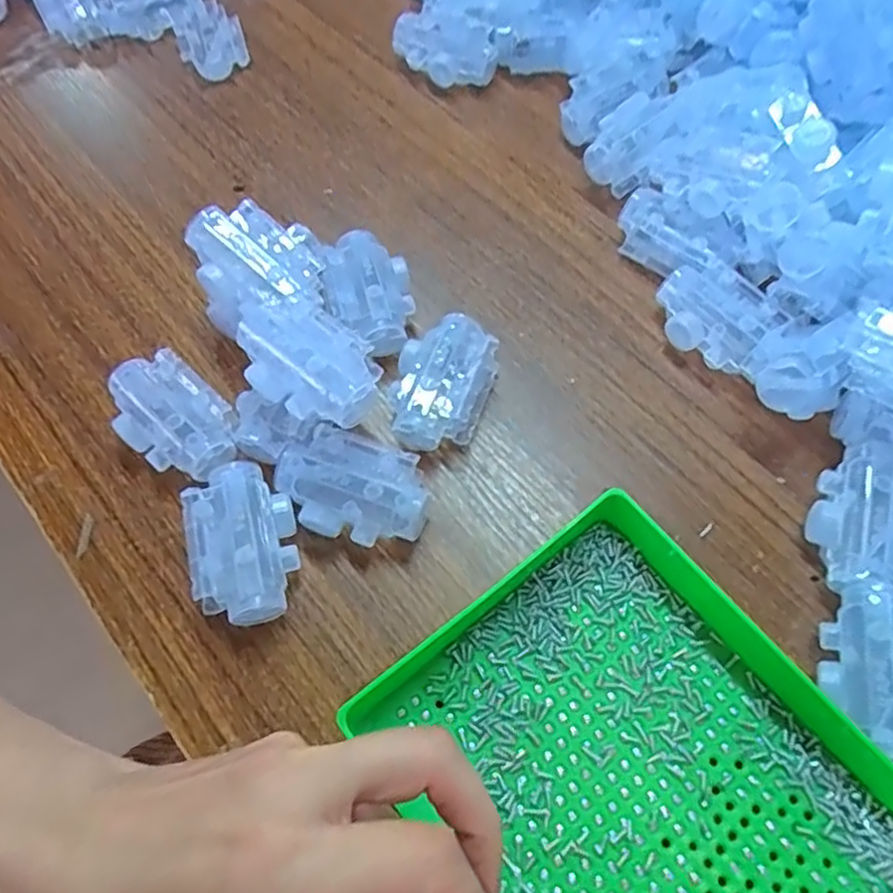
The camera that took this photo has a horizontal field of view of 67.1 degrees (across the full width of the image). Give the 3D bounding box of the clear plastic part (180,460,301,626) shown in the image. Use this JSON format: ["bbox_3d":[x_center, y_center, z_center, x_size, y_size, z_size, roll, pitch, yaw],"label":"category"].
[{"bbox_3d":[-0.090,0.042,0.300,0.042,0.029,0.069,-11,65,-3],"label":"clear plastic part"}]

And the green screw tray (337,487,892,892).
[{"bbox_3d":[0.096,0.148,0.246,0.155,0.035,0.243,-36,68,-14],"label":"green screw tray"}]

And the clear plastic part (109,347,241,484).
[{"bbox_3d":[-0.130,-0.012,0.325,0.072,0.028,0.044,38,72,18],"label":"clear plastic part"}]

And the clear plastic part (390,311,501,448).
[{"bbox_3d":[-0.003,-0.031,0.339,0.046,0.029,0.068,21,67,12],"label":"clear plastic part"}]

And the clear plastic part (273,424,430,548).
[{"bbox_3d":[-0.043,0.021,0.312,0.068,0.031,0.043,16,66,10],"label":"clear plastic part"}]

